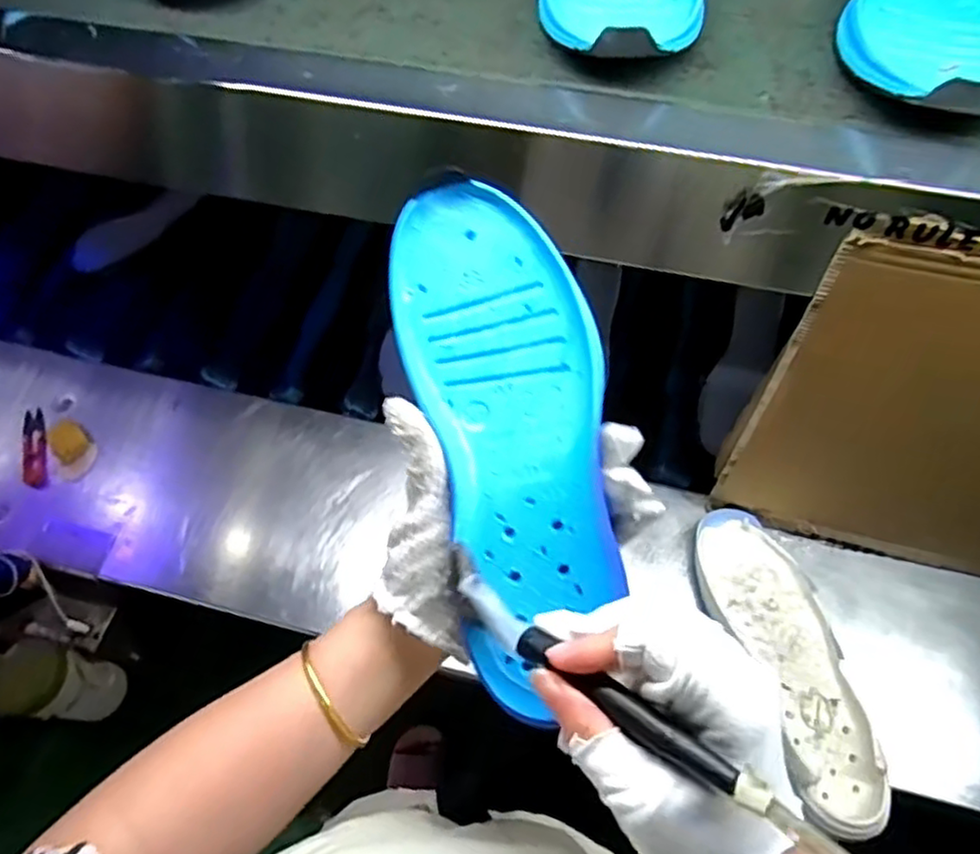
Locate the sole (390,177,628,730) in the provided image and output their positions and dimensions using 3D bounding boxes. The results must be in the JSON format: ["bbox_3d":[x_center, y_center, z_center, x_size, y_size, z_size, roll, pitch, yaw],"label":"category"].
[{"bbox_3d":[0.012,0.002,0.342,0.091,0.025,0.247,-11,84,-3],"label":"sole"}]

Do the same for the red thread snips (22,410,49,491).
[{"bbox_3d":[-0.517,0.023,0.781,0.028,0.008,0.099,-14,62,-6],"label":"red thread snips"}]

